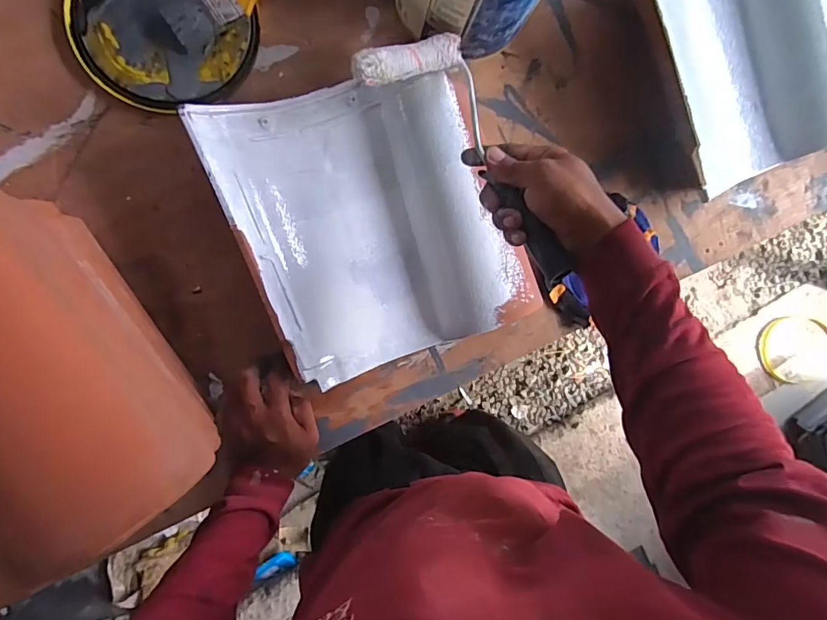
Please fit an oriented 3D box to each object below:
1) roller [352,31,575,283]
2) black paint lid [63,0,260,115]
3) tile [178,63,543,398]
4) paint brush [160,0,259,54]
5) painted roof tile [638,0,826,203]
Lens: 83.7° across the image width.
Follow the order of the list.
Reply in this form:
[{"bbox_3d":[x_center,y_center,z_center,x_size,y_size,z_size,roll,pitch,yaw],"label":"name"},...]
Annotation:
[{"bbox_3d":[0.052,-0.145,0.439,0.118,0.043,0.282,-24,75,-7],"label":"roller"},{"bbox_3d":[-0.278,-0.321,0.510,0.184,0.022,0.194,0,92,-8],"label":"black paint lid"},{"bbox_3d":[-0.035,-0.101,0.512,0.290,0.066,0.313,-22,95,-7],"label":"tile"},{"bbox_3d":[-0.189,-0.358,0.515,0.187,0.030,0.048,-40,97,-5],"label":"paint brush"},{"bbox_3d":[0.424,-0.333,0.580,0.306,0.082,0.322,-26,96,-7],"label":"painted roof tile"}]

